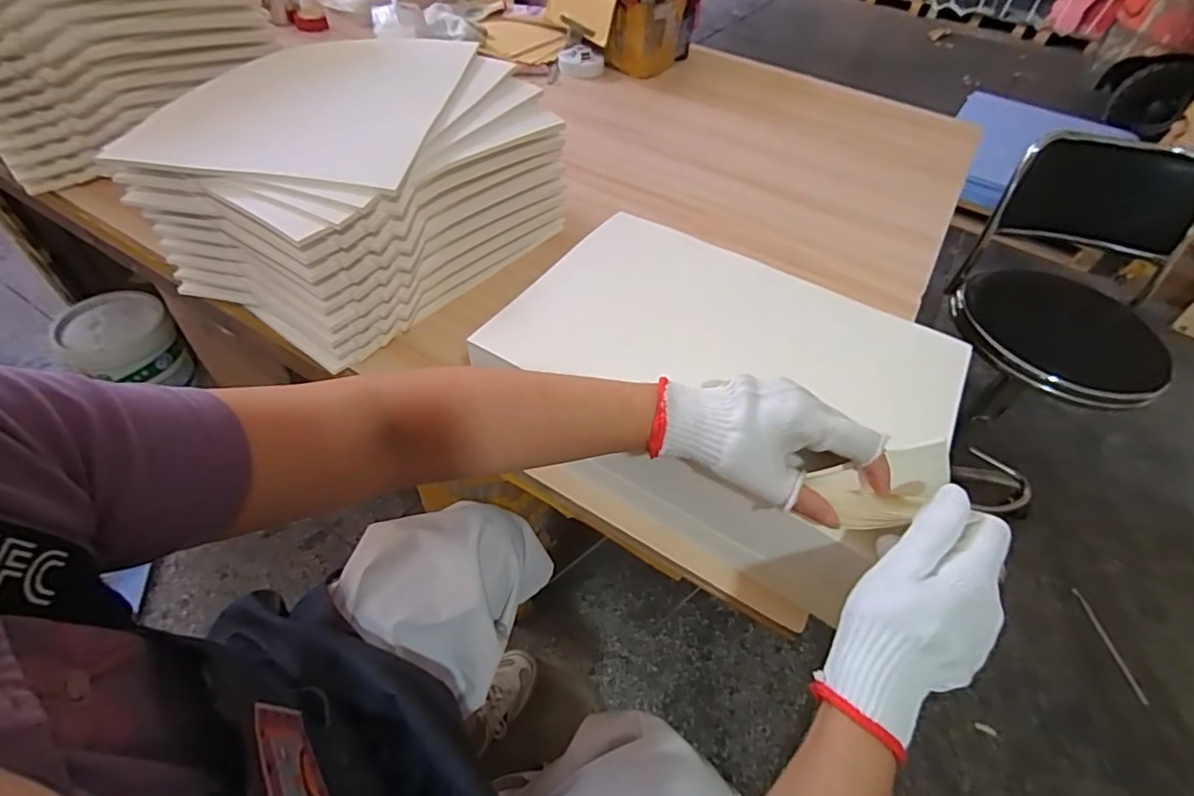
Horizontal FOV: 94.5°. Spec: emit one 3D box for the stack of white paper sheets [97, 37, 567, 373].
[{"bbox_3d":[-0.276,-0.264,0.672,0.307,0.187,0.436,28,53,17],"label":"stack of white paper sheets"}]

